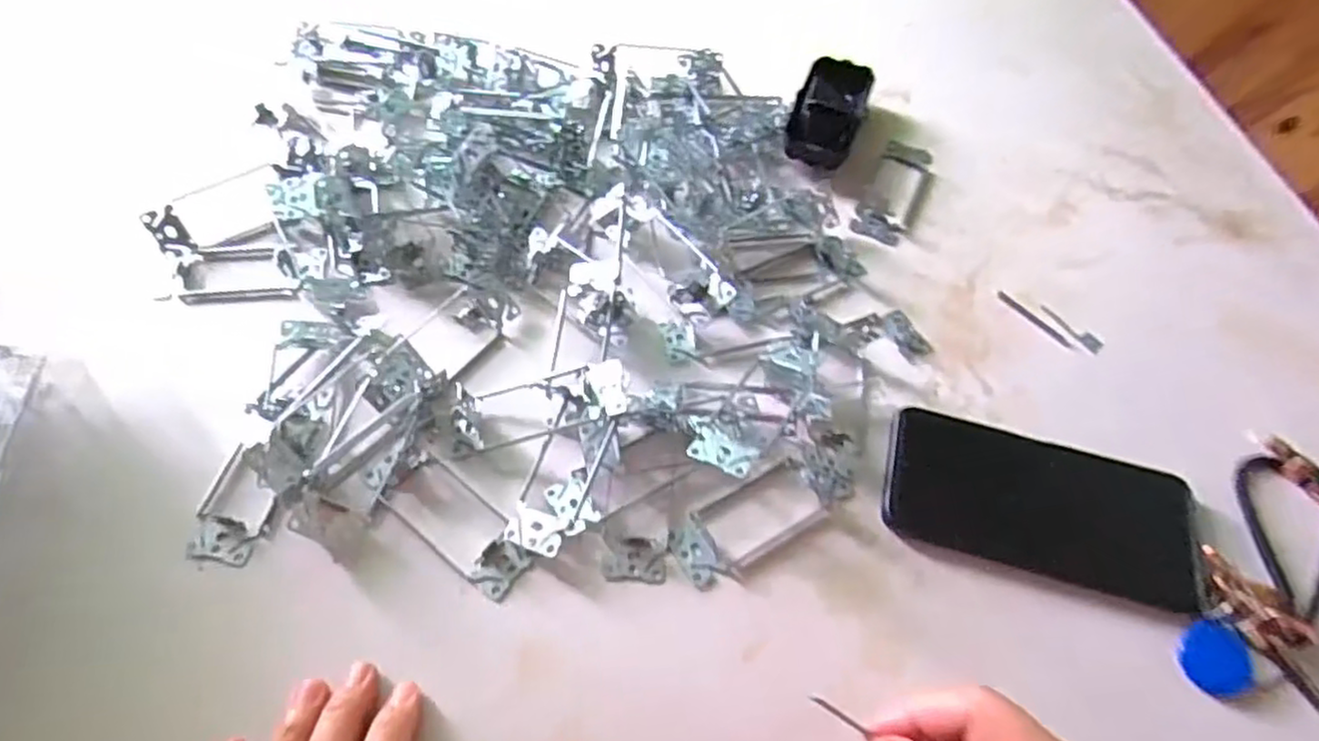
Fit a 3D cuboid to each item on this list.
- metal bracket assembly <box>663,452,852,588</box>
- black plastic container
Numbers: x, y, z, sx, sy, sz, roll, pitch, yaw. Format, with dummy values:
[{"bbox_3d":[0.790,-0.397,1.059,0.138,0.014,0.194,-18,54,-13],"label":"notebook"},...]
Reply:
[{"bbox_3d":[0.058,0.076,0.377,0.108,0.009,0.041,-28,64,-18],"label":"metal bracket assembly"},{"bbox_3d":[0.132,-0.202,0.533,0.050,0.024,0.104,20,60,9],"label":"black plastic container"}]

